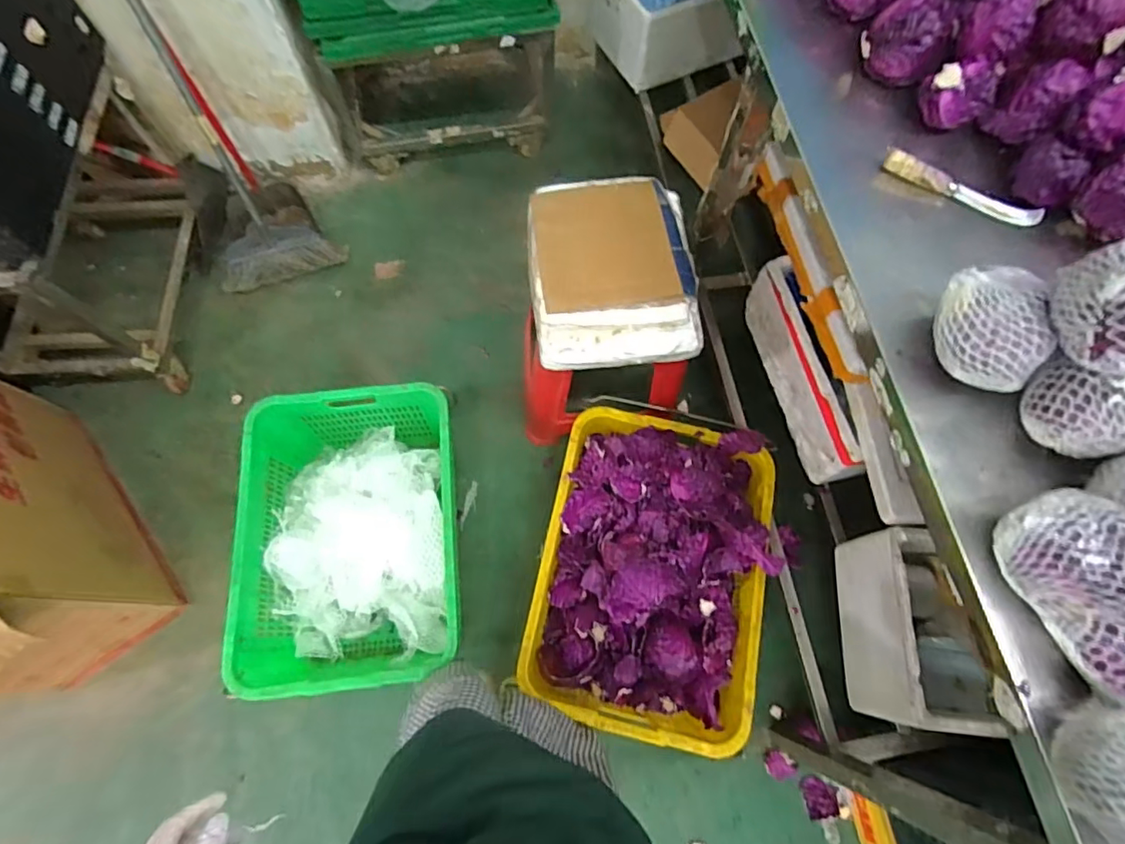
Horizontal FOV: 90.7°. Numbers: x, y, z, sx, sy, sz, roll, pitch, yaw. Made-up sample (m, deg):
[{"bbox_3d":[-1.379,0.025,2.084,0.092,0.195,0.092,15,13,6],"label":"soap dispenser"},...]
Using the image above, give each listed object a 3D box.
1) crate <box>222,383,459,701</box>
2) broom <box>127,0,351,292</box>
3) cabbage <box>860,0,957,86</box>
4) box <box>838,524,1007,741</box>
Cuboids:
[{"bbox_3d":[-0.421,0.236,1.174,0.428,0.244,0.583,-3,70,-2],"label":"crate"},{"bbox_3d":[-0.844,-0.667,1.144,0.320,0.967,0.294,41,74,13],"label":"broom"},{"bbox_3d":[0.471,-0.527,0.750,0.106,0.079,0.109,33,73,11],"label":"cabbage"},{"bbox_3d":[0.598,0.350,0.951,0.159,0.218,0.297,5,70,1],"label":"box"}]

